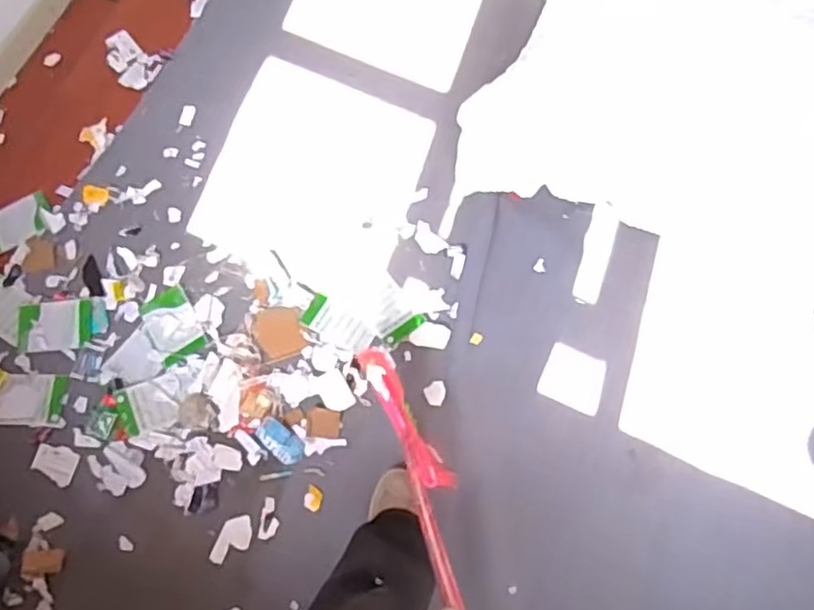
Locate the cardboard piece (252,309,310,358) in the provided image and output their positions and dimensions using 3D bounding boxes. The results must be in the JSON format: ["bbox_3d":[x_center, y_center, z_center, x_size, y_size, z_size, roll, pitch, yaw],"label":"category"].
[{"bbox_3d":[-0.304,0.062,1.633,0.113,0.011,0.119,-18,73,-4],"label":"cardboard piece"}]

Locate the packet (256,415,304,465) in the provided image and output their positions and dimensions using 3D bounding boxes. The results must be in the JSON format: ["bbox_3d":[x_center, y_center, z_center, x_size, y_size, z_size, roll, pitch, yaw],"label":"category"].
[{"bbox_3d":[-0.290,0.308,1.553,0.117,0.011,0.065,38,78,12],"label":"packet"}]

